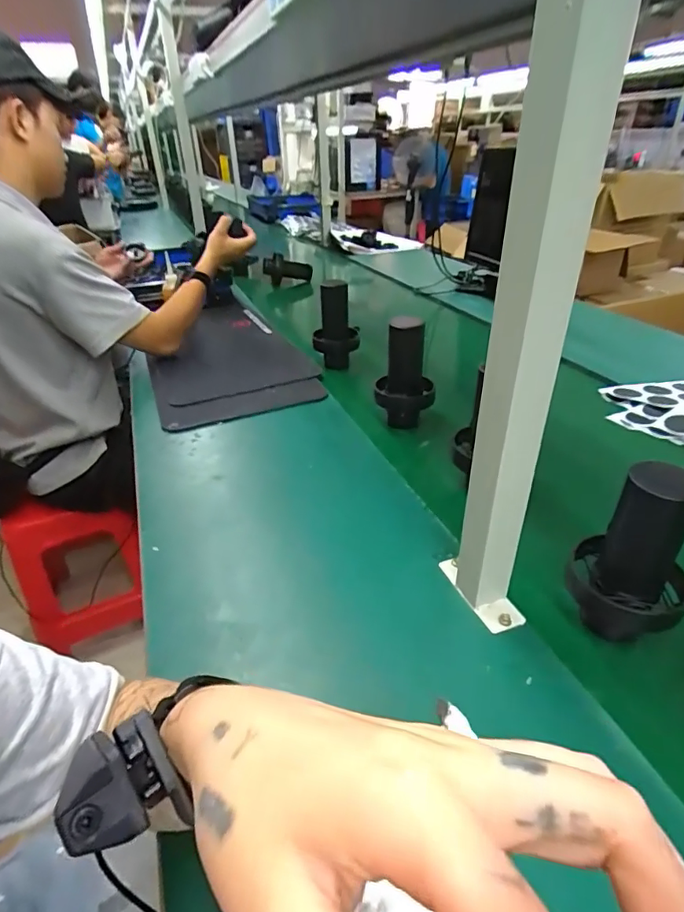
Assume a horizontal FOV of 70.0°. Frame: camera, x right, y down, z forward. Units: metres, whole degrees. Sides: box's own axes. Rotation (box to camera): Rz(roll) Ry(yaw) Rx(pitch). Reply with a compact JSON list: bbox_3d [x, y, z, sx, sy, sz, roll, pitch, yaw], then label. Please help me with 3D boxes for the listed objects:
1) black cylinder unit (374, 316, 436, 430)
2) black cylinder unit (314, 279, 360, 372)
[{"bbox_3d":[0.103,-0.121,0.790,0.092,0.196,0.077,7,37,10],"label":"black cylinder unit"},{"bbox_3d":[-0.013,-0.268,0.992,0.096,0.161,0.082,1,36,1],"label":"black cylinder unit"}]

